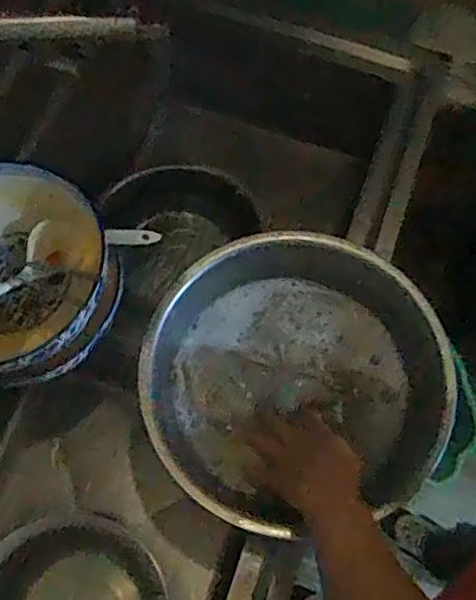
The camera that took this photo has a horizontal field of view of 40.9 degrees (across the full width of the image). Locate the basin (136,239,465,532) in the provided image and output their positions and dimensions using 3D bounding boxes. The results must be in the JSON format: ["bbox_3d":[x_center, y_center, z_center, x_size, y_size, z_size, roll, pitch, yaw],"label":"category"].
[{"bbox_3d":[0.073,0.092,0.734,0.330,0.079,0.318,1,69,-2],"label":"basin"}]

